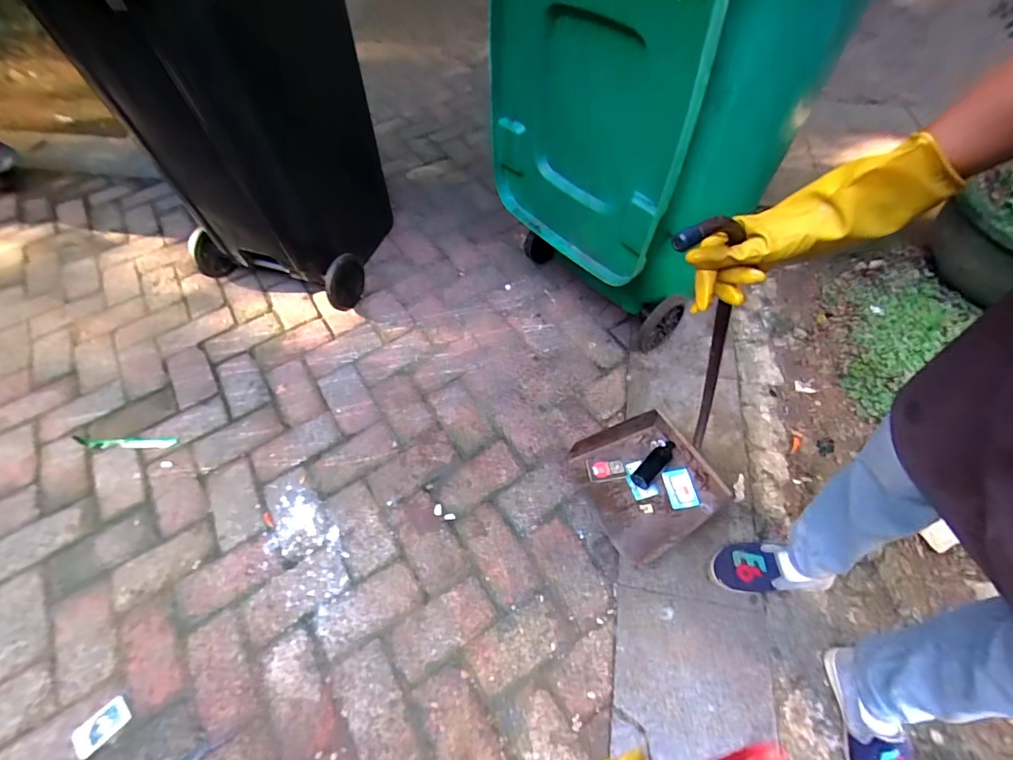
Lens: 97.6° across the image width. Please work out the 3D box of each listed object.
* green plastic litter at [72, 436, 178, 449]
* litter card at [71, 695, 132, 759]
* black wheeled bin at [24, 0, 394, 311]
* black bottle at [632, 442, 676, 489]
[{"bbox_3d":[-1.051,0.172,1.218,0.292,0.008,0.034,-1,55,3],"label":"green plastic litter"},{"bbox_3d":[-0.798,0.682,0.873,0.064,0.004,0.100,37,68,25],"label":"litter card"},{"bbox_3d":[-0.698,-0.716,1.258,0.490,0.833,0.552,14,57,13],"label":"black wheeled bin"},{"bbox_3d":[0.339,0.187,1.010,0.043,0.051,0.136,38,65,25],"label":"black bottle"}]

